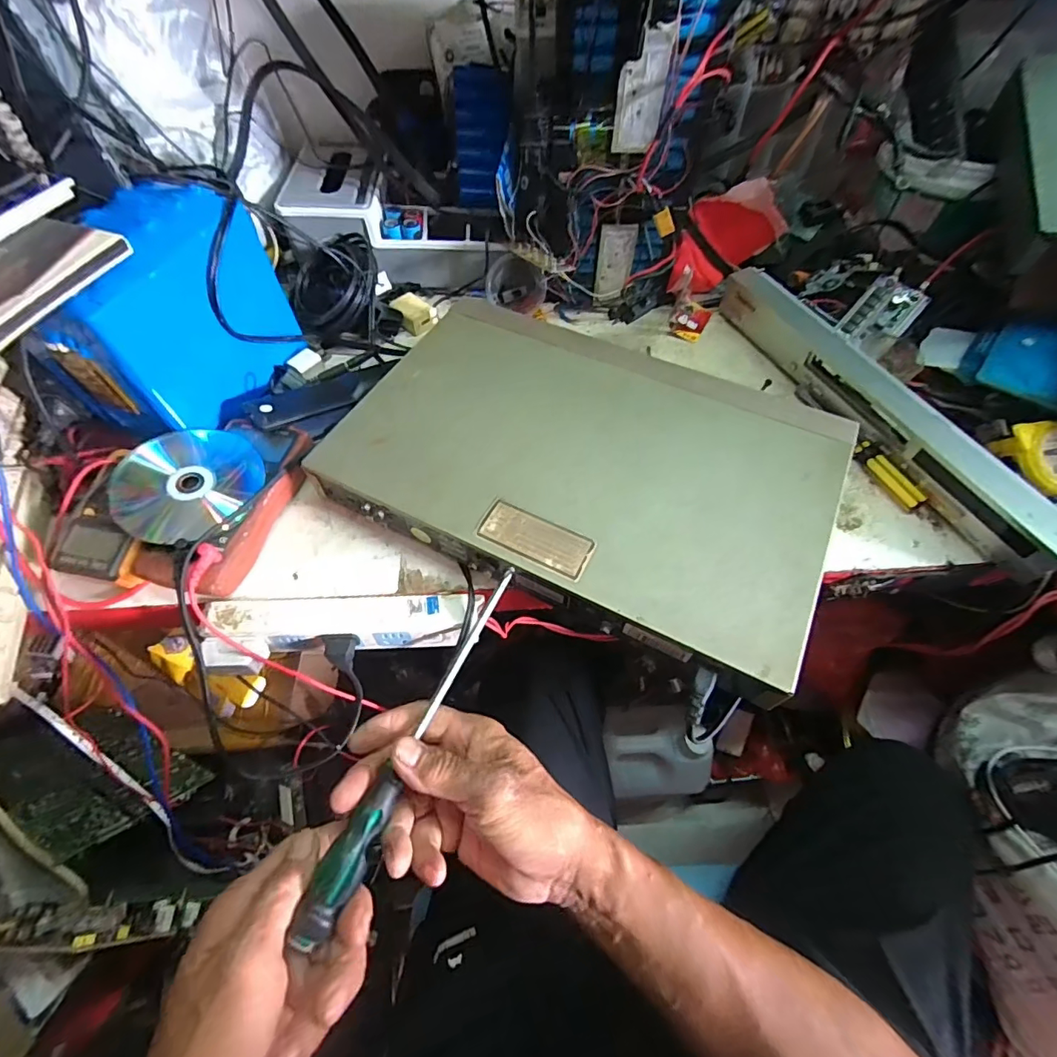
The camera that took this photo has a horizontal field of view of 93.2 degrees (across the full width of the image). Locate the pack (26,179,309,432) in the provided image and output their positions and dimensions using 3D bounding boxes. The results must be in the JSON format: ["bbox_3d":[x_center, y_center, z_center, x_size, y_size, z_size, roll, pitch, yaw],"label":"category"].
[{"bbox_3d":[-0.321,-0.194,0.456,0.103,0.146,0.191,22,62,12],"label":"pack"}]

